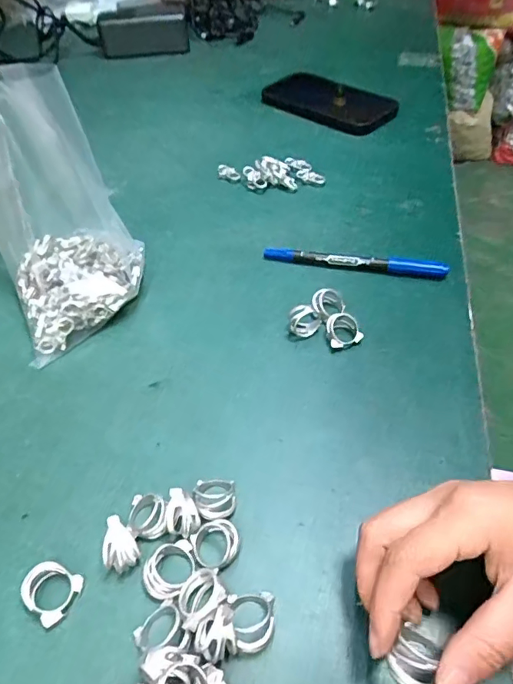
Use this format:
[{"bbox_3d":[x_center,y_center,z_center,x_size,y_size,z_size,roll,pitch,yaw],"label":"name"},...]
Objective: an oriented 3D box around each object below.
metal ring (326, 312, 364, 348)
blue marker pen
[{"bbox_3d":[0.061,-0.009,0.334,0.023,0.016,0.022,-1,49,1],"label":"metal ring"},{"bbox_3d":[0.078,-0.064,0.384,0.142,0.011,0.011,7,50,8],"label":"blue marker pen"}]

